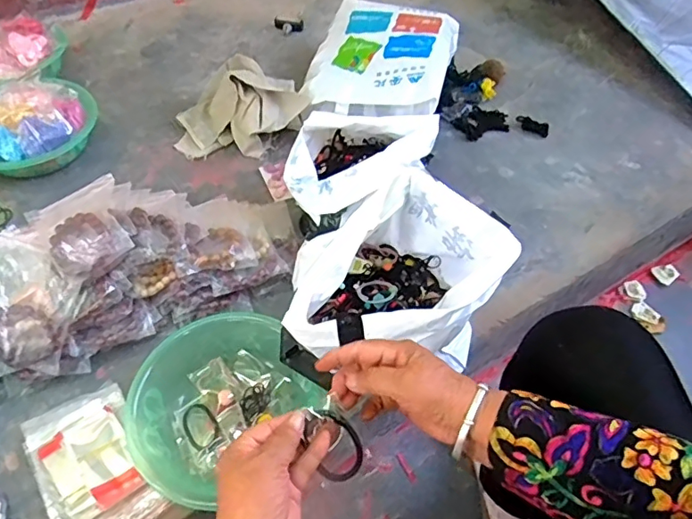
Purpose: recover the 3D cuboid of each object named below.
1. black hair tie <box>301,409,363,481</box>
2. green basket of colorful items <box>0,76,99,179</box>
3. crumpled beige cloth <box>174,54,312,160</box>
[{"bbox_3d":[-0.010,0.156,0.433,0.040,0.008,0.058,-25,82,-22],"label":"black hair tie"},{"bbox_3d":[-0.565,-0.237,0.912,0.224,0.103,0.212,1,53,-2],"label":"green basket of colorful items"},{"bbox_3d":[-0.201,-0.297,0.984,0.247,0.108,0.193,-3,53,-5],"label":"crumpled beige cloth"}]

